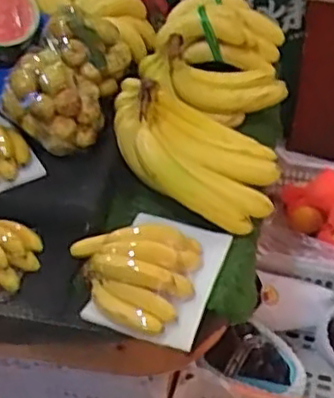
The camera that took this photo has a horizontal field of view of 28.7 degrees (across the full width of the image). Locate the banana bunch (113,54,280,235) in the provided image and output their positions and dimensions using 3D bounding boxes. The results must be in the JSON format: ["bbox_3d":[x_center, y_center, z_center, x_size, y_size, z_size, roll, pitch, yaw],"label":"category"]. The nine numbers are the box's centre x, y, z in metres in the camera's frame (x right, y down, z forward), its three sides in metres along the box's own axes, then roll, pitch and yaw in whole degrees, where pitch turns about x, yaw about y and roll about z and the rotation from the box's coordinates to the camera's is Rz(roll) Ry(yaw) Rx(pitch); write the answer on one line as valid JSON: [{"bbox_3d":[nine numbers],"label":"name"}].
[{"bbox_3d":[0.044,-0.087,1.045,0.277,0.156,0.232,13,46,13],"label":"banana bunch"}]

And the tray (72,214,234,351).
[{"bbox_3d":[-0.032,0.084,0.907,0.208,0.090,0.204,14,46,14],"label":"tray"}]

